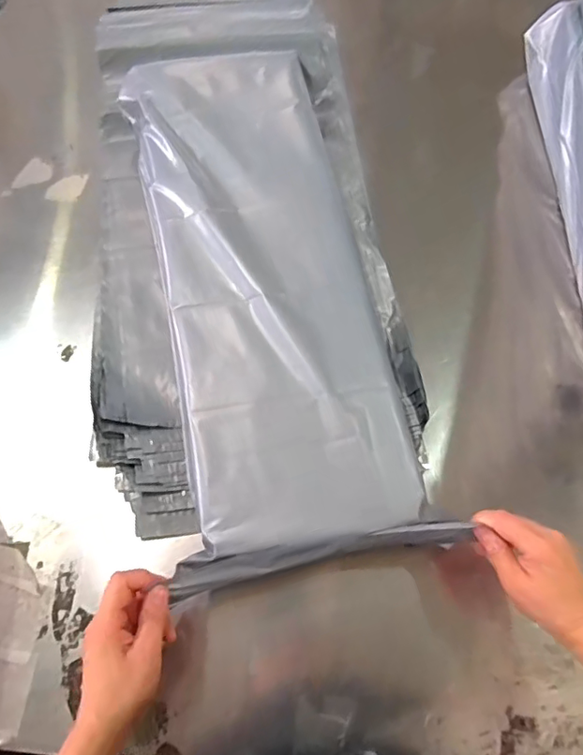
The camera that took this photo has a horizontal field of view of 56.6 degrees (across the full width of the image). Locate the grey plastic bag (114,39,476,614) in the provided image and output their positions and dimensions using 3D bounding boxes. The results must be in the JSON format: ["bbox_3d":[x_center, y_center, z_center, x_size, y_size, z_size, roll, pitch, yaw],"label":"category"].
[{"bbox_3d":[-0.039,-0.123,0.587,0.225,0.033,0.622,-11,69,-6],"label":"grey plastic bag"}]

